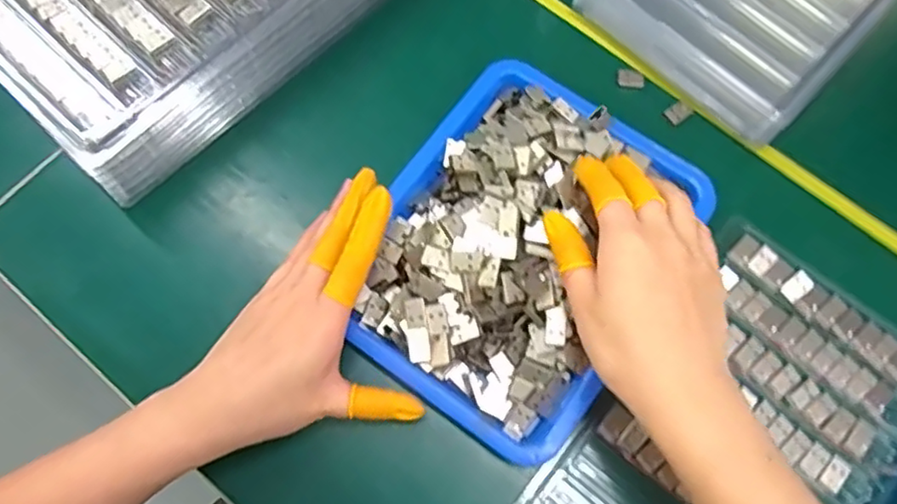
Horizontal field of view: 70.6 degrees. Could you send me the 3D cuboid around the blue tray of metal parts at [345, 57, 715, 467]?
[{"bbox_3d":[0.043,-0.006,0.390,0.166,0.035,0.215,34,77,11],"label":"blue tray of metal parts"}]

